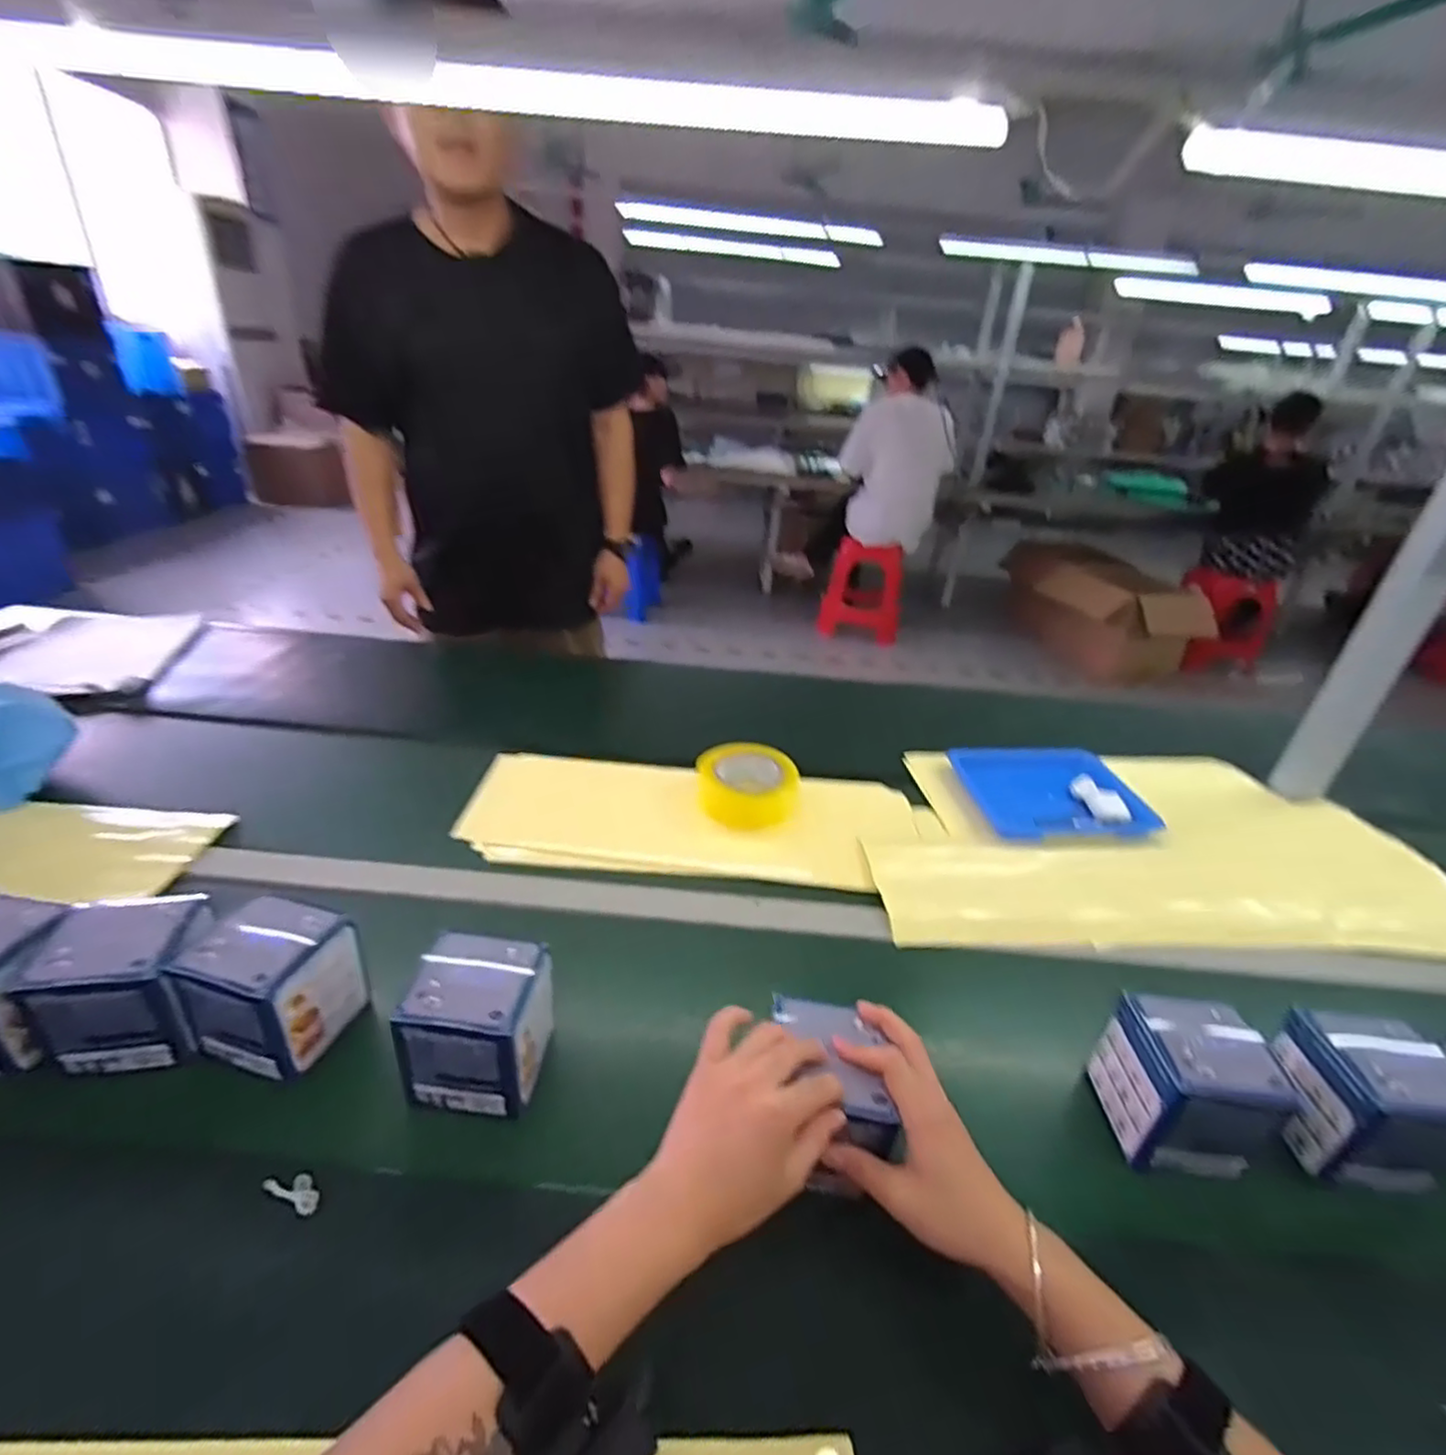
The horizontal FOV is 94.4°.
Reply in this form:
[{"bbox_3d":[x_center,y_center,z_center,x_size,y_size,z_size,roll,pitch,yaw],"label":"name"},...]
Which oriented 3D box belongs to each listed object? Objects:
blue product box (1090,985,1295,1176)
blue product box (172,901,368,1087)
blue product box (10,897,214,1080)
[{"bbox_3d":[0.331,0.256,0.479,0.084,0.092,0.089,2,28,1],"label":"blue product box"},{"bbox_3d":[-0.327,0.188,0.492,0.084,0.090,0.085,8,29,12],"label":"blue product box"},{"bbox_3d":[-0.421,0.182,0.480,0.093,0.094,0.078,-7,29,-14],"label":"blue product box"}]

